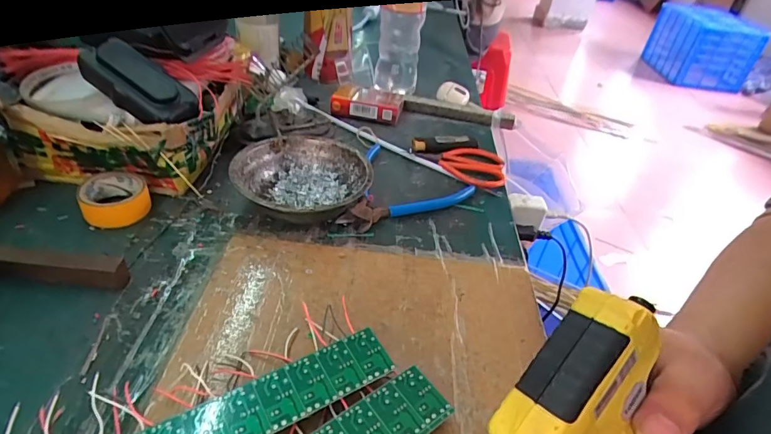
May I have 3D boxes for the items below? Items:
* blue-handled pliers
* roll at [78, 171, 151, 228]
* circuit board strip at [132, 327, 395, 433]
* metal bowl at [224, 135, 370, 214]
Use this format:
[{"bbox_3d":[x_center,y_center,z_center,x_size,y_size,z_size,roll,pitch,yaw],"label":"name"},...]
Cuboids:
[{"bbox_3d":[0.002,-0.029,0.462,0.134,0.015,0.135,28,42,24],"label":"blue-handled pliers"},{"bbox_3d":[-0.239,-0.016,0.401,0.052,0.024,0.055,5,38,-4],"label":"roll"},{"bbox_3d":[-0.089,0.119,0.256,0.199,0.020,0.035,-17,44,-28],"label":"circuit board strip"},{"bbox_3d":[-0.078,-0.030,0.431,0.122,0.041,0.122,5,38,-4],"label":"metal bowl"}]

